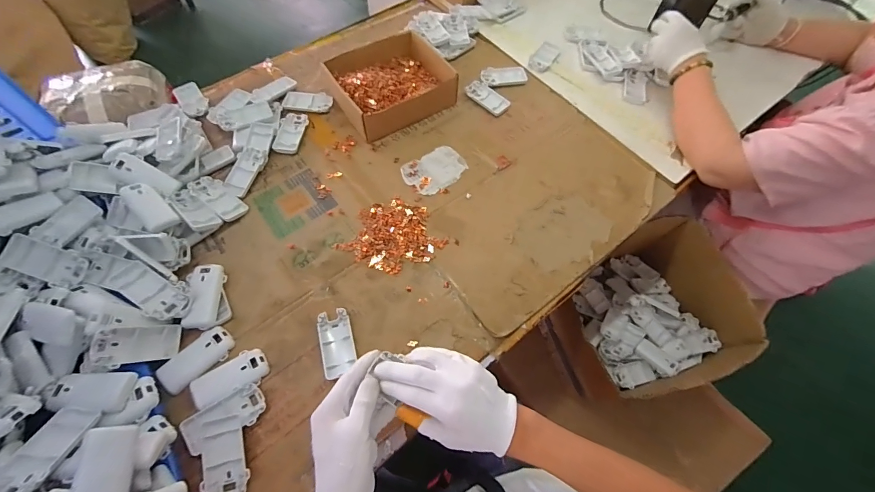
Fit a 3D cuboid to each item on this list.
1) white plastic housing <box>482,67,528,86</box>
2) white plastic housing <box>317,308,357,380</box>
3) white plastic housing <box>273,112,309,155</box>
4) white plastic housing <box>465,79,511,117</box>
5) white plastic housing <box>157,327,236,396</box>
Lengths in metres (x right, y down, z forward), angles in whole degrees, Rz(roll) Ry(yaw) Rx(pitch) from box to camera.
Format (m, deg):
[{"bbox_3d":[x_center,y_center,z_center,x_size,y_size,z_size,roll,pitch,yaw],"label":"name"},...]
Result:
[{"bbox_3d":[0.143,-0.365,0.802,0.101,0.009,0.053,-6,62,-5],"label":"white plastic housing"},{"bbox_3d":[-0.144,0.138,0.533,0.046,0.016,0.092,-13,63,-9],"label":"white plastic housing"},{"bbox_3d":[-0.278,-0.215,0.708,0.045,0.012,0.101,3,61,0],"label":"white plastic housing"},{"bbox_3d":[0.101,-0.304,0.762,0.094,0.010,0.049,36,66,16],"label":"white plastic housing"},{"bbox_3d":[-0.332,0.155,0.516,0.048,0.019,0.094,38,67,17],"label":"white plastic housing"}]

